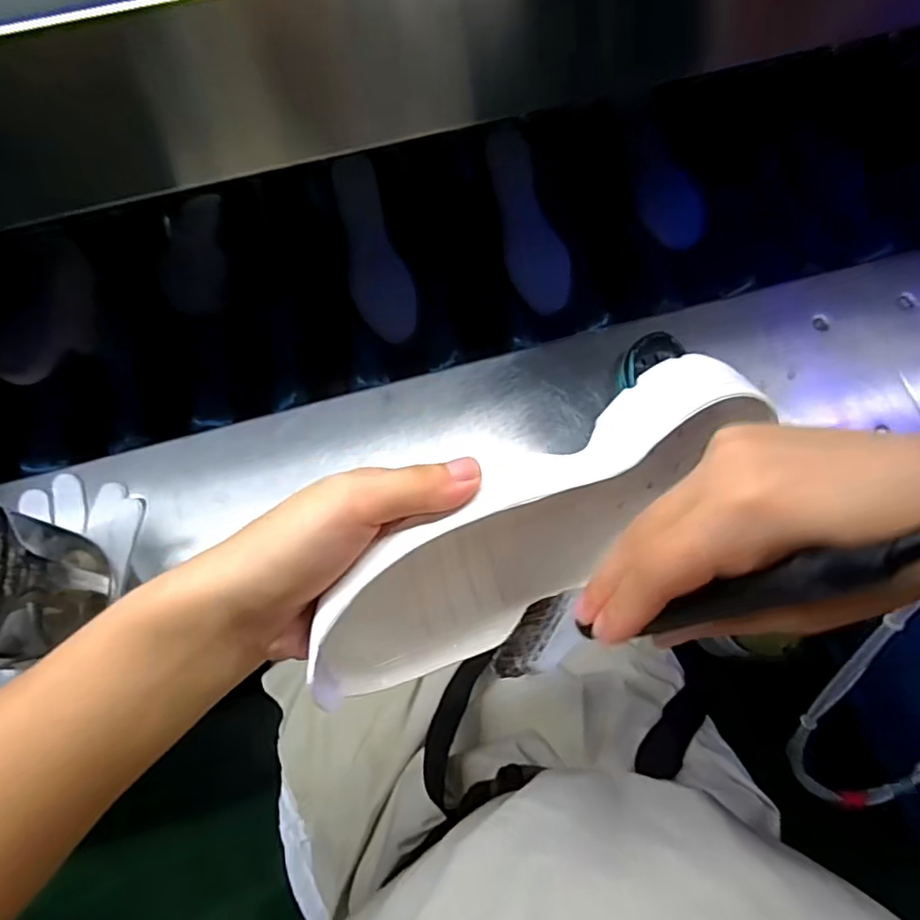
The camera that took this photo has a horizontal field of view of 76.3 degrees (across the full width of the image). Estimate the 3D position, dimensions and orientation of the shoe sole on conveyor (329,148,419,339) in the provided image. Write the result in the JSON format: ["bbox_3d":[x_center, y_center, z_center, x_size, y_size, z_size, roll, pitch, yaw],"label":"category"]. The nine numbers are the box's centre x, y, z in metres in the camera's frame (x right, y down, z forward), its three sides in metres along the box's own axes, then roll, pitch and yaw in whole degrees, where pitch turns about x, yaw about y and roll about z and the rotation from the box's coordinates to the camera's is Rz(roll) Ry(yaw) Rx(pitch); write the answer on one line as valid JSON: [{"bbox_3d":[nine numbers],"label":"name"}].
[{"bbox_3d":[-0.103,-0.245,0.692,0.073,0.020,0.211,-16,94,-5],"label":"shoe sole on conveyor"}]

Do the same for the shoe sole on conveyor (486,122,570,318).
[{"bbox_3d":[0.080,-0.289,0.713,0.067,0.023,0.217,-17,93,-5],"label":"shoe sole on conveyor"}]

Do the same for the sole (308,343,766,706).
[{"bbox_3d":[0.043,0.032,0.270,0.241,0.090,0.045,-27,36,-18],"label":"sole"}]

